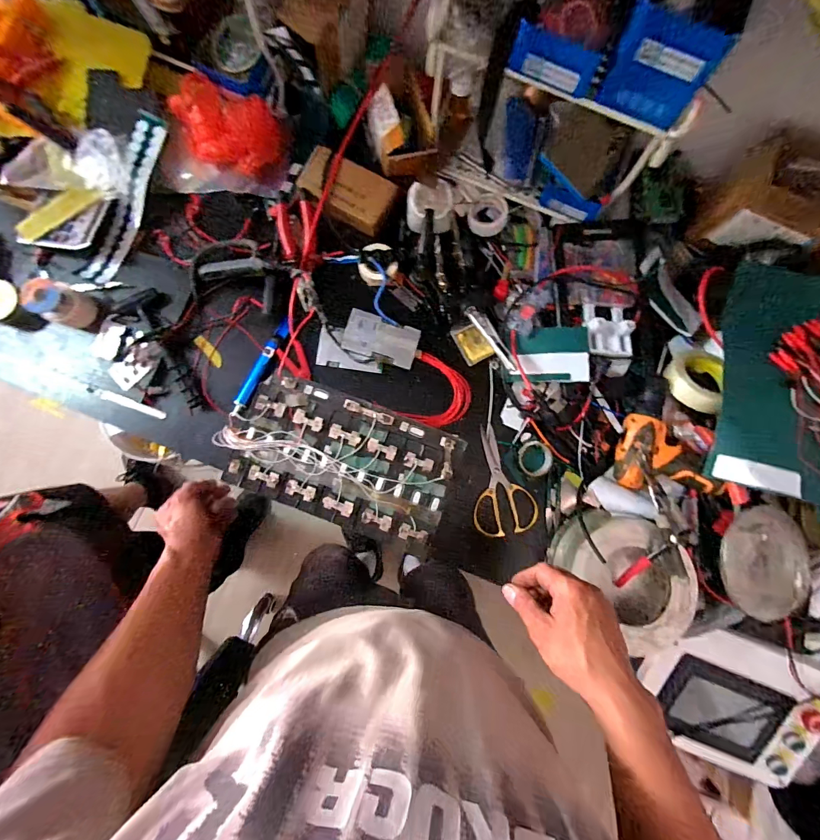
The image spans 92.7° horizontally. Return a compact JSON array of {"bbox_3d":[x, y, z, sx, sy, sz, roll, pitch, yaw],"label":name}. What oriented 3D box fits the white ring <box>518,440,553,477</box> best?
[{"bbox_3d":[0.205,0.064,0.645,0.057,0.018,0.058,0,85,-2],"label":"white ring"}]

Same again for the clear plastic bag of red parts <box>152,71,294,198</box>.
[{"bbox_3d":[-0.320,-0.475,0.644,0.214,0.079,0.156,0,85,-2],"label":"clear plastic bag of red parts"}]

